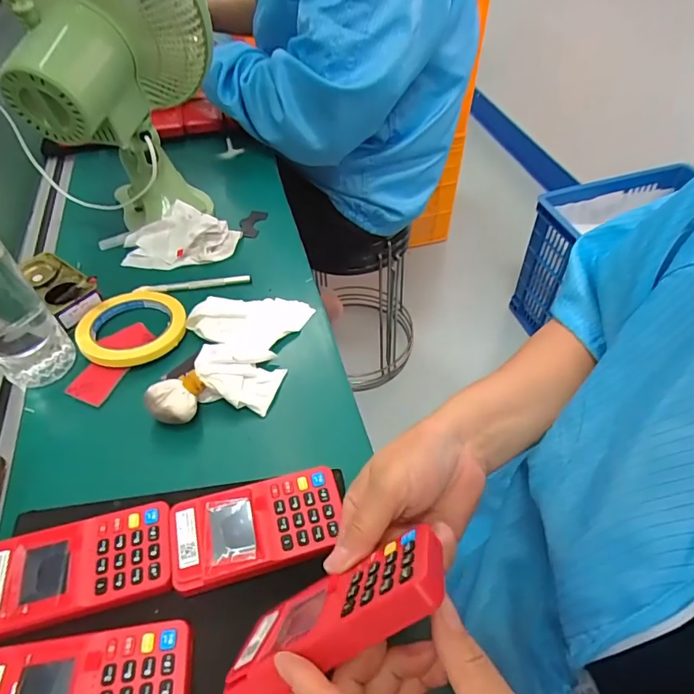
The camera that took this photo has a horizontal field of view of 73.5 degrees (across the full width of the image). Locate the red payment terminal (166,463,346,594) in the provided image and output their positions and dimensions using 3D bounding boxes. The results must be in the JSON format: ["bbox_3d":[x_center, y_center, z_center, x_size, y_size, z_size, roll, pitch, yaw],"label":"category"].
[{"bbox_3d":[-0.063,0.125,0.330,0.119,0.016,0.063,-15,51,-10],"label":"red payment terminal"}]

